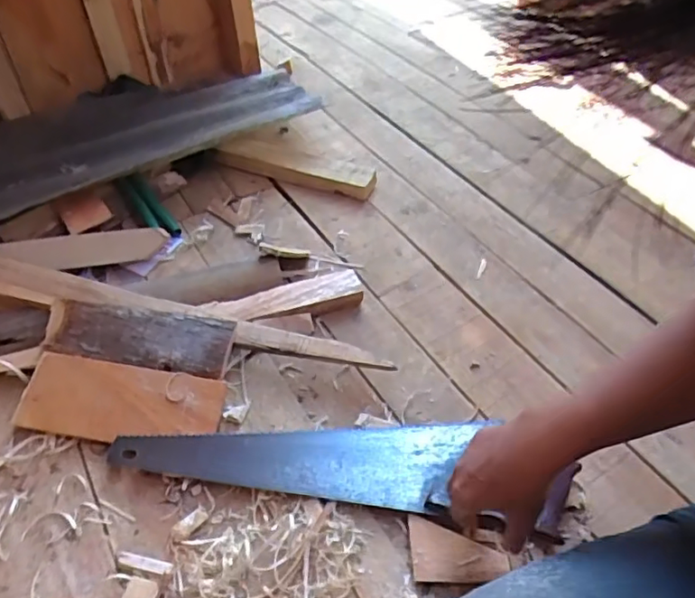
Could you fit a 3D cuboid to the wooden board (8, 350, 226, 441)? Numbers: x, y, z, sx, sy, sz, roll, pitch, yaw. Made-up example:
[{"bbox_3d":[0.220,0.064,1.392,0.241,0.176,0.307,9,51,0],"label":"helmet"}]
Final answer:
[{"bbox_3d":[-0.274,0.123,0.686,0.238,0.017,0.093,8,64,4],"label":"wooden board"}]

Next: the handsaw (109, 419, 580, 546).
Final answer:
[{"bbox_3d":[-0.014,0.183,0.632,0.486,0.016,0.122,3,46,3],"label":"handsaw"}]

